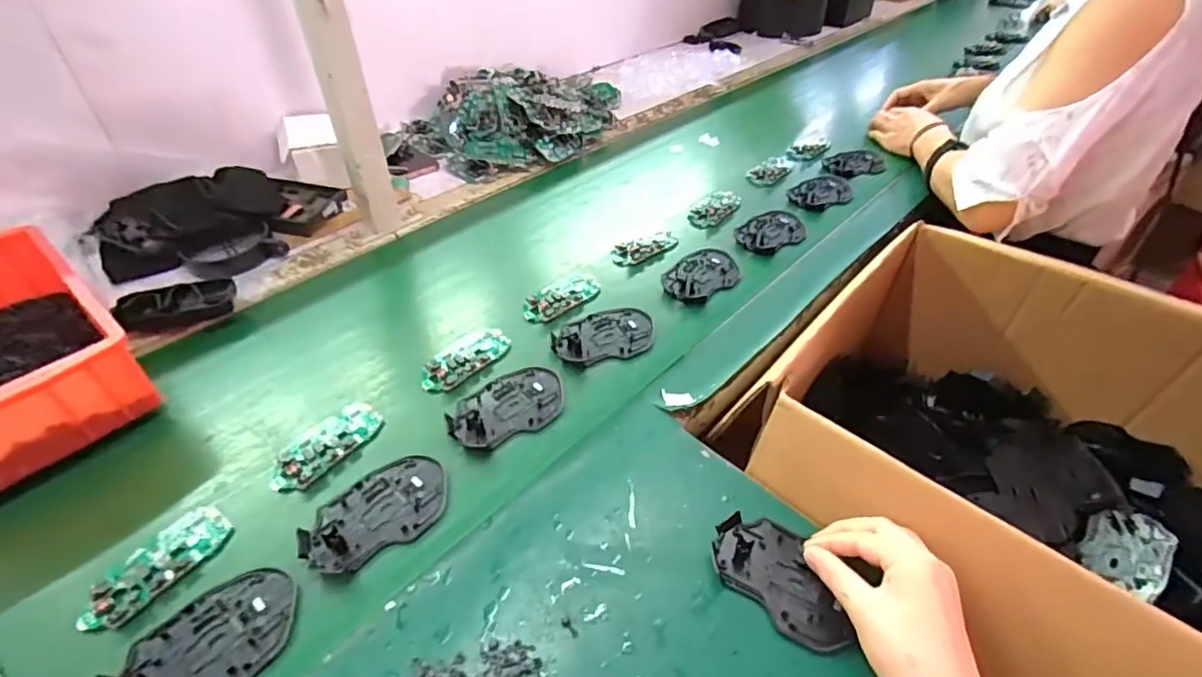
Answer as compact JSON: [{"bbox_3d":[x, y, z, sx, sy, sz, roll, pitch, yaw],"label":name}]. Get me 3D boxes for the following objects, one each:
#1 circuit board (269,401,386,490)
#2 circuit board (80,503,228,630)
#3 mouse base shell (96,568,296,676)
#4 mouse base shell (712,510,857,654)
[{"bbox_3d":[-0.242,0.093,0.498,0.046,0.011,0.100,23,47,22],"label":"circuit board"},{"bbox_3d":[-0.328,0.165,0.415,0.046,0.015,0.098,24,47,23],"label":"circuit board"},{"bbox_3d":[-0.266,0.205,0.377,0.073,0.010,0.114,33,51,30],"label":"mouse base shell"},{"bbox_3d":[0.134,0.174,0.416,0.107,0.011,0.065,35,52,30],"label":"mouse base shell"}]

